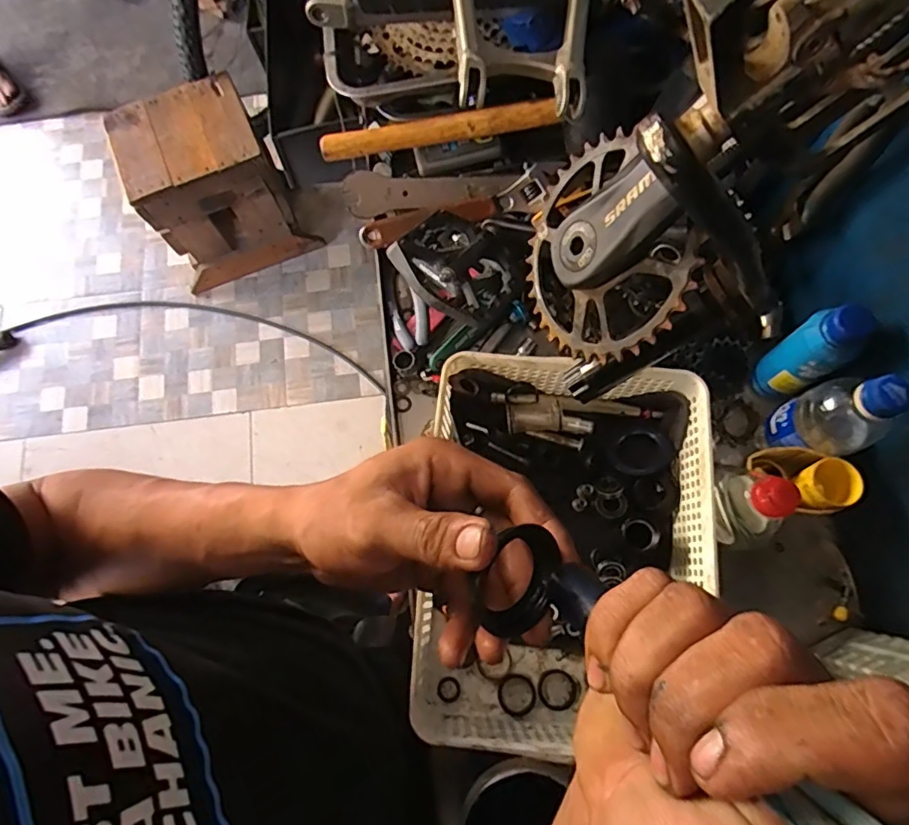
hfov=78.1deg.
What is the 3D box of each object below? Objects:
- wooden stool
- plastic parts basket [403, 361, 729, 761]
[{"bbox_3d":[-0.603,-0.564,1.437,0.336,0.412,0.238,-23,75,-5],"label":"wooden stool"},{"bbox_3d":[0.098,0.120,0.516,0.250,0.079,0.331,5,75,3],"label":"plastic parts basket"}]

